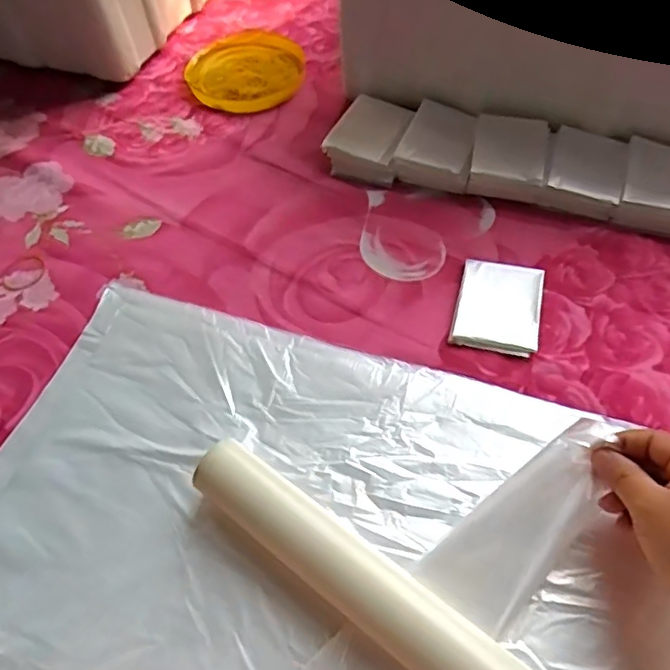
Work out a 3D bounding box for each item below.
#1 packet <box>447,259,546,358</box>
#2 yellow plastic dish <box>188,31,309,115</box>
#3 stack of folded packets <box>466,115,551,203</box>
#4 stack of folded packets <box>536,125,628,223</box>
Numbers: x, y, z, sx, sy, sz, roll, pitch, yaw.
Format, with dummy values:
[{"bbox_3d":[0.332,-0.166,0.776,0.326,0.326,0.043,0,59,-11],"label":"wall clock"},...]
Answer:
[{"bbox_3d":[0.131,-0.022,0.468,0.065,0.011,0.086,13,59,12],"label":"packet"},{"bbox_3d":[-0.101,-0.307,0.675,0.133,0.018,0.136,-2,57,3],"label":"yellow plastic dish"},{"bbox_3d":[0.162,-0.164,0.545,0.065,0.026,0.089,11,58,12],"label":"stack of folded packets"},{"bbox_3d":[0.226,-0.146,0.527,0.062,0.023,0.085,17,60,15],"label":"stack of folded packets"}]

